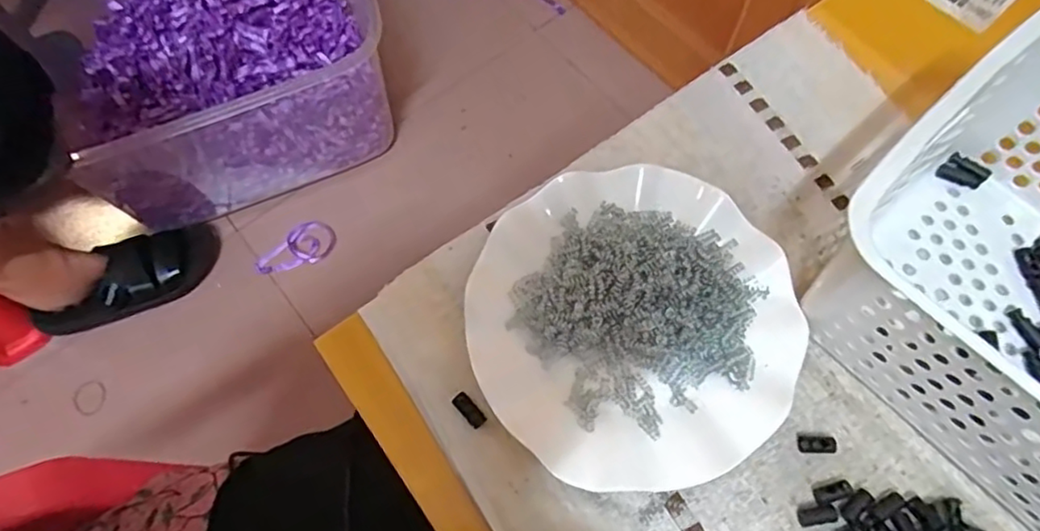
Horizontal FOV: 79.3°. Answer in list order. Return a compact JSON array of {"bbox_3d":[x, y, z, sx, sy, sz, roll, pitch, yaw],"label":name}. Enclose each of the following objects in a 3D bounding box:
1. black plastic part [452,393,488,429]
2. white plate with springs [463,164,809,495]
[{"bbox_3d":[-0.028,0.081,0.351,0.009,0.005,0.021,-41,73,-13],"label":"black plastic part"},{"bbox_3d":[0.065,0.031,0.360,0.179,0.020,0.177,-1,69,1],"label":"white plate with springs"}]

